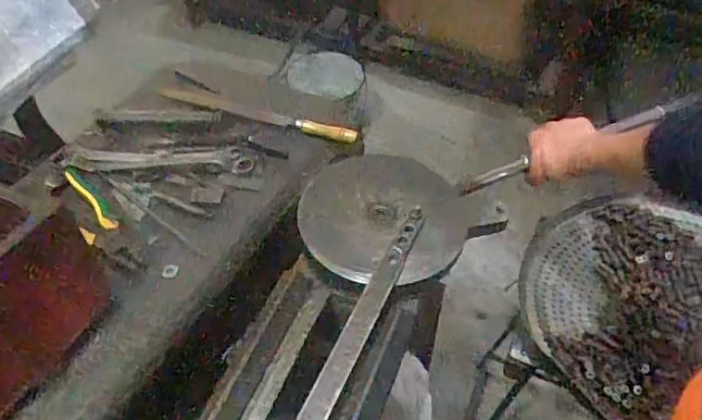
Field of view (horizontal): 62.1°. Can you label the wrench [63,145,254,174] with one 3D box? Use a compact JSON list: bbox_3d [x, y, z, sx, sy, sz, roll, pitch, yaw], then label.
[{"bbox_3d":[-0.240,-0.063,0.729,0.232,0.014,0.038,1,51,3],"label":"wrench"}]

